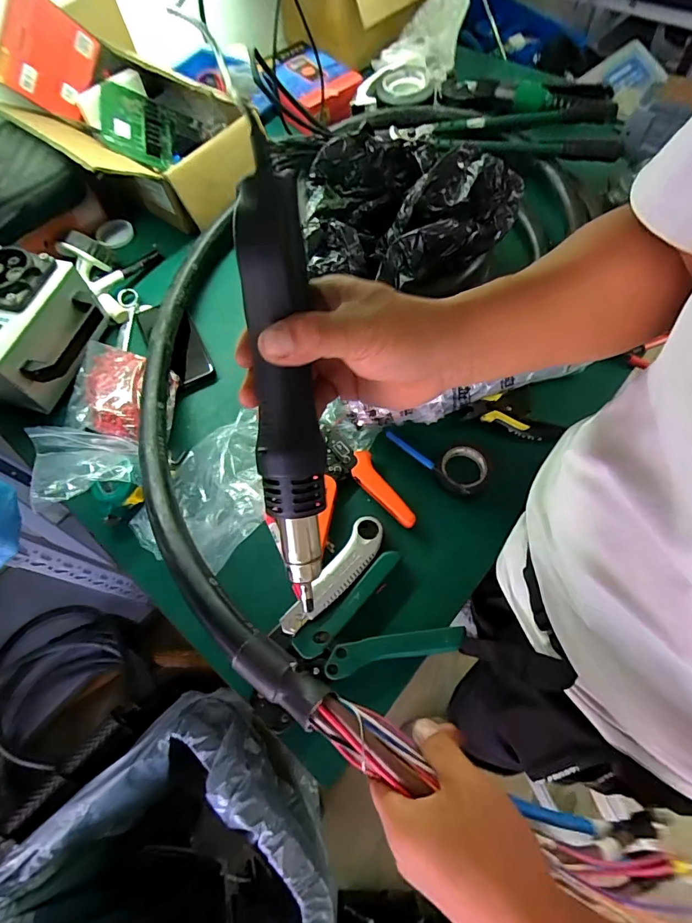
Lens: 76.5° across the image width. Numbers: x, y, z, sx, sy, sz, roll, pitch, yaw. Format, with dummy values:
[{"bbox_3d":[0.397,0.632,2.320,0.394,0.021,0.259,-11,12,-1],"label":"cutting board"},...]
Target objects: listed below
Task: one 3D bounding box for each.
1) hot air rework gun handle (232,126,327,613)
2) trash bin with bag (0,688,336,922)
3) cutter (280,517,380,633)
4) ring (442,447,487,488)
[{"bbox_3d":[-0.034,-0.038,0.251,0.034,0.029,0.238,-4,102,2],"label":"hot air rework gun handle"},{"bbox_3d":[-0.263,0.729,0.787,0.447,0.447,0.388,-41,69,-15],"label":"trash bin with bag"},{"bbox_3d":[-0.010,0.122,0.472,0.036,0.010,0.149,34,71,18],"label":"cutter"},{"bbox_3d":[0.142,0.008,0.526,0.051,0.018,0.051,-1,64,3],"label":"ring"}]

